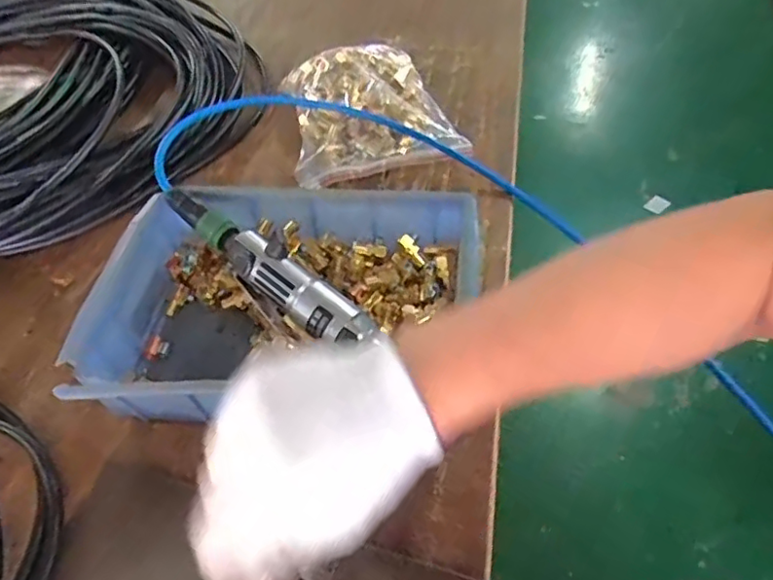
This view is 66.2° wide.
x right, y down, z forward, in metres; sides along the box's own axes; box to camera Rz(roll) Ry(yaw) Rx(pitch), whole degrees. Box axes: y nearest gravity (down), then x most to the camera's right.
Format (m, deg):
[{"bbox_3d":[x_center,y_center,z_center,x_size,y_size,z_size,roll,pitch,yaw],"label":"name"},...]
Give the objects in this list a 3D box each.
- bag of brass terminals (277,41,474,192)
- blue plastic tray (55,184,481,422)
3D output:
[{"bbox_3d":[-0.021,-0.213,0.704,0.190,0.065,0.205,-10,50,-4],"label":"bag of brass terminals"},{"bbox_3d":[-0.077,0.010,0.491,0.293,0.074,0.209,0,50,5],"label":"blue plastic tray"}]

